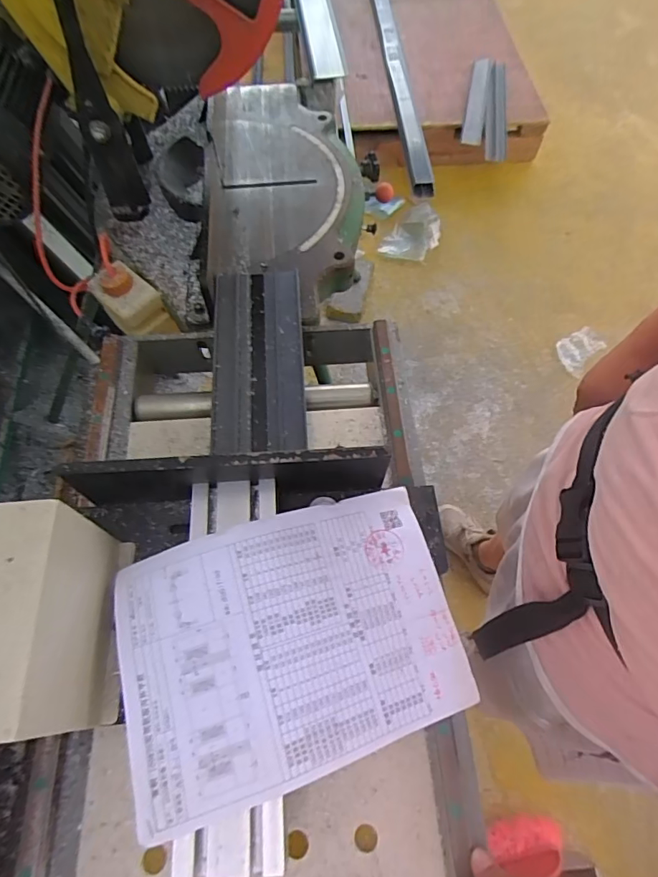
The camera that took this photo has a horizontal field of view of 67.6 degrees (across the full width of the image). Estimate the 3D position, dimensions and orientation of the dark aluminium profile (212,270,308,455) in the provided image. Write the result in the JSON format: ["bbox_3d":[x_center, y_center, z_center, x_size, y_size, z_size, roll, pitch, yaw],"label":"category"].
[{"bbox_3d":[-0.087,-0.097,0.613,0.107,0.036,0.258,-3,64,-3],"label":"dark aluminium profile"}]

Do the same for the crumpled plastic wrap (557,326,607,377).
[{"bbox_3d":[0.810,-0.293,1.593,0.167,0.026,0.111,-40,71,-18],"label":"crumpled plastic wrap"}]

